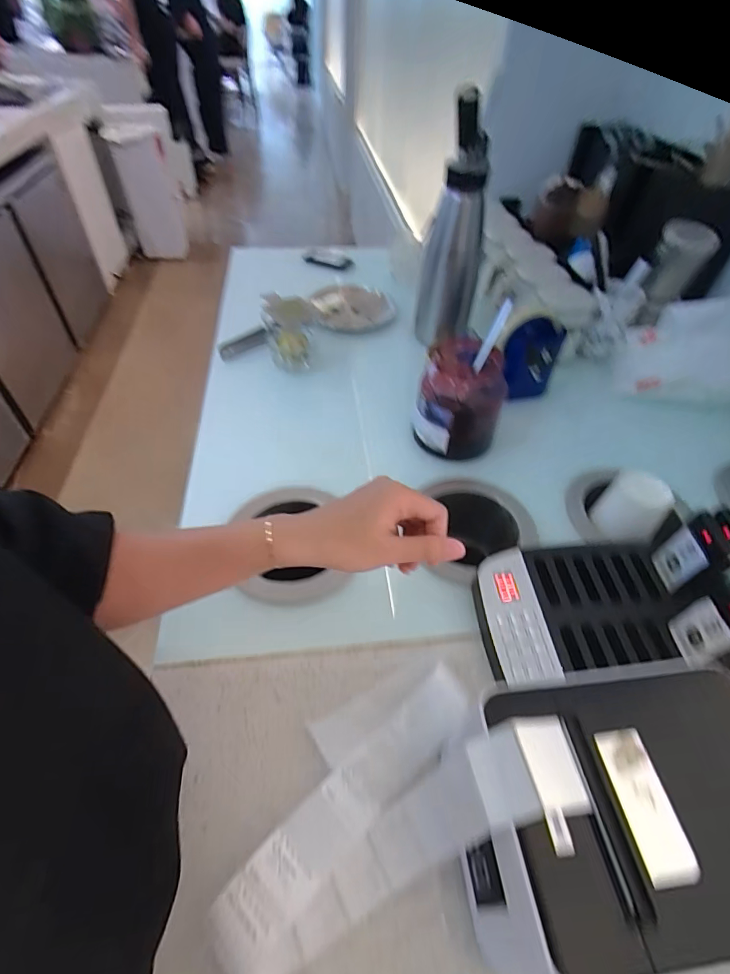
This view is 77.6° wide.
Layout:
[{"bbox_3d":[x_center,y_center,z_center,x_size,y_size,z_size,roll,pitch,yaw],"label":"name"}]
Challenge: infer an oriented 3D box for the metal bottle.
[{"bbox_3d":[0.138,-0.389,0.708,0.090,0.314,0.082,8,48,5],"label":"metal bottle"}]

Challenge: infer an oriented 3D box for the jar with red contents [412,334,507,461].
[{"bbox_3d":[0.120,-0.112,0.579,0.102,0.113,0.133,11,49,9],"label":"jar with red contents"}]

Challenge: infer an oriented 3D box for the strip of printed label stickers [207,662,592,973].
[{"bbox_3d":[0.000,0.188,0.297,0.214,0.129,0.133,-17,51,-16],"label":"strip of printed label stickers"}]

